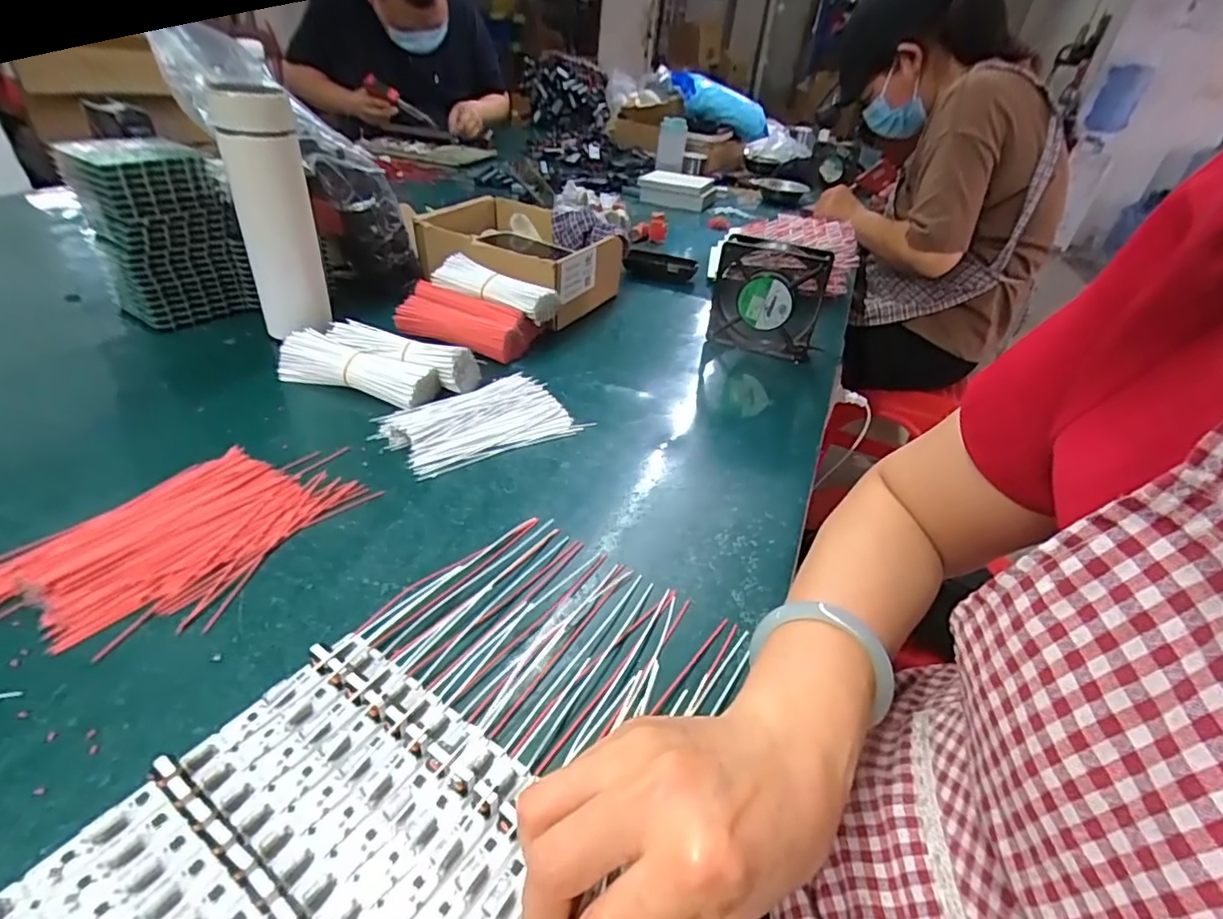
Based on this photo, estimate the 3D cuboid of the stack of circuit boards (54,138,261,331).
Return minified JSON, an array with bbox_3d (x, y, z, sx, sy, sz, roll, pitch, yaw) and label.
[{"bbox_3d":[-0.486,-0.245,0.638,0.135,0.170,0.125,-21,42,-34],"label":"stack of circuit boards"}]

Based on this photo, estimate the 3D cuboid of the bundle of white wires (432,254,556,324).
[{"bbox_3d":[-0.139,-0.196,0.677,0.165,0.042,0.051,27,41,23],"label":"bundle of white wires"}]

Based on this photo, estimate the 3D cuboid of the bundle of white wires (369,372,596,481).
[{"bbox_3d":[-0.118,-0.037,0.521,0.158,0.016,0.099,-18,40,-30],"label":"bundle of white wires"}]

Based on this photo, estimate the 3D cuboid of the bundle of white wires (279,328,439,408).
[{"bbox_3d":[-0.244,-0.087,0.561,0.158,0.029,0.047,14,35,13],"label":"bundle of white wires"}]

